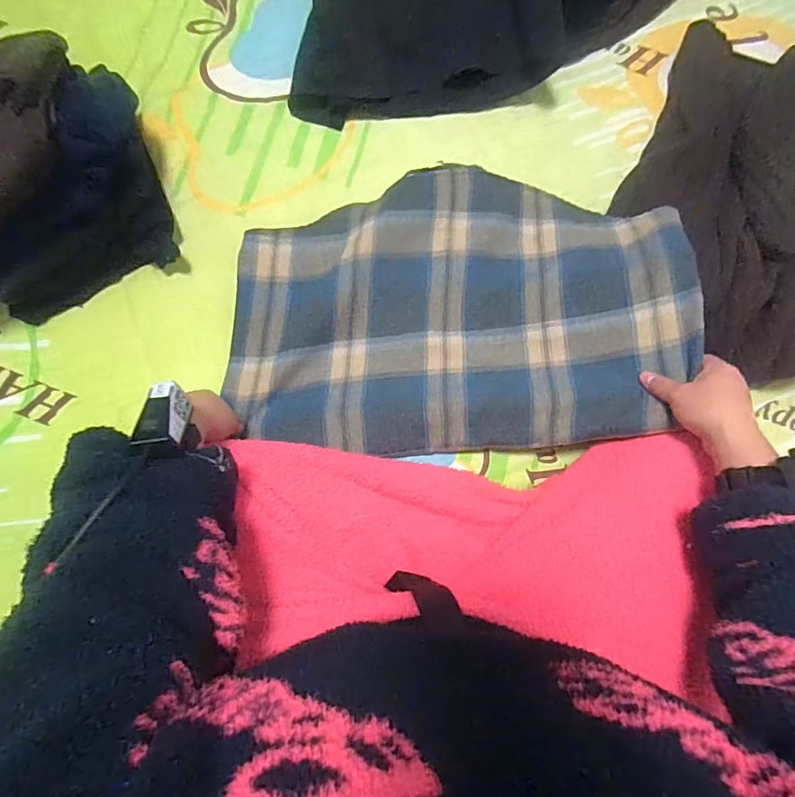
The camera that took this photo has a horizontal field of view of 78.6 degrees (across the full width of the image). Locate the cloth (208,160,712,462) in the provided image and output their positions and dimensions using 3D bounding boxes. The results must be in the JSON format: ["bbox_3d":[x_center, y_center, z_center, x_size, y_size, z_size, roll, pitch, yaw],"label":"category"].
[{"bbox_3d":[0.057,-0.104,0.546,0.502,0.088,0.325,-4,81,1],"label":"cloth"}]

